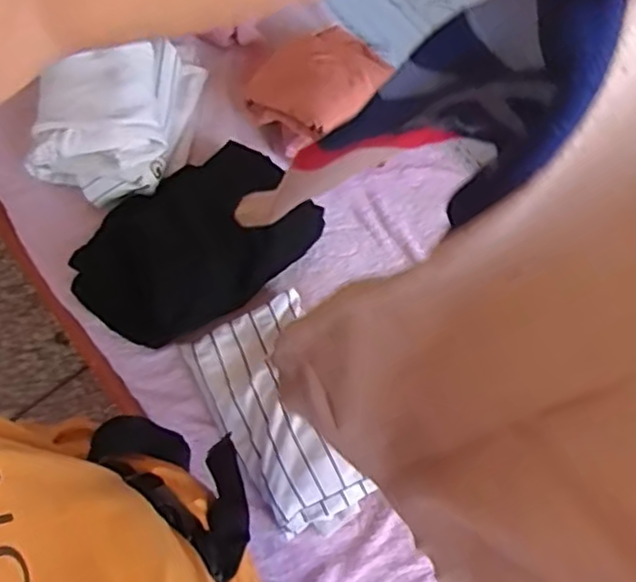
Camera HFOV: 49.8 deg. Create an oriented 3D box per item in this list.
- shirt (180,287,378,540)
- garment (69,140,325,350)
[{"bbox_3d":[-0.042,0.151,0.830,0.151,0.052,0.279,-25,72,-9],"label":"shirt"},{"bbox_3d":[-0.171,-0.063,0.927,0.308,0.059,0.211,-33,73,-11],"label":"garment"}]

